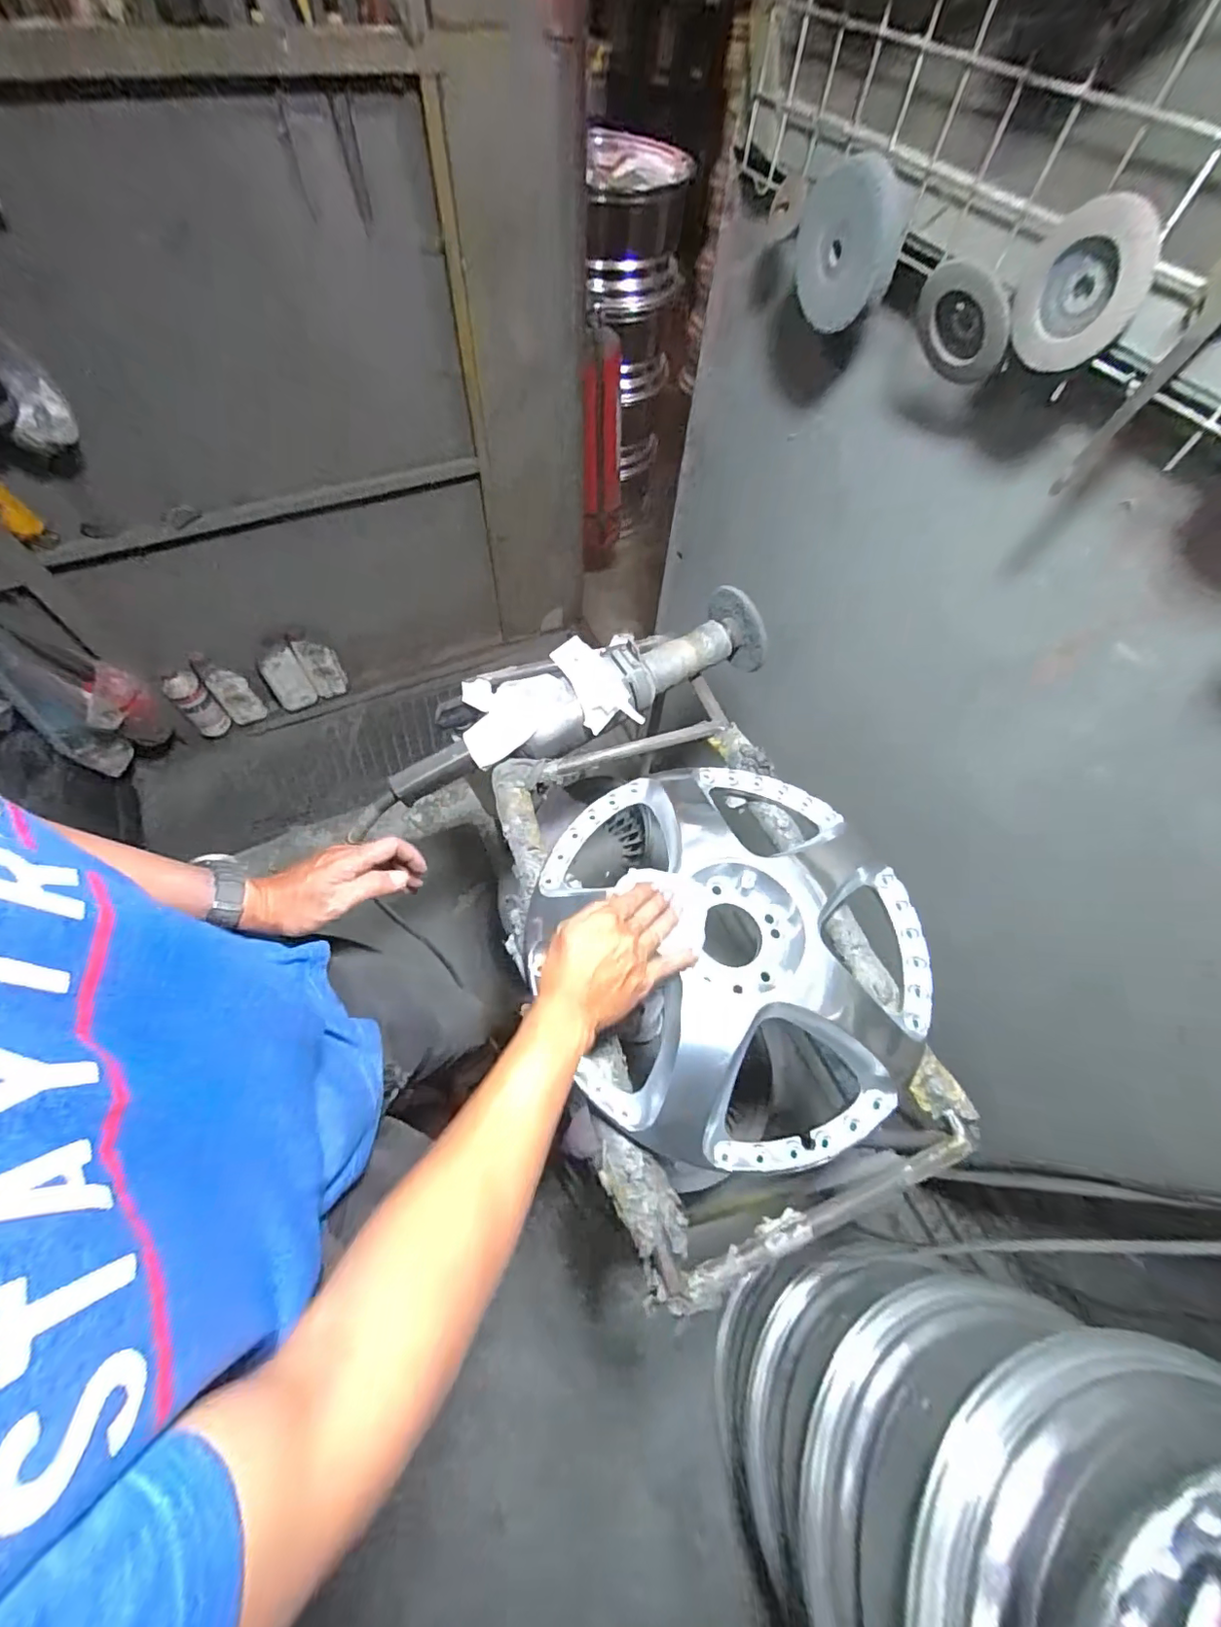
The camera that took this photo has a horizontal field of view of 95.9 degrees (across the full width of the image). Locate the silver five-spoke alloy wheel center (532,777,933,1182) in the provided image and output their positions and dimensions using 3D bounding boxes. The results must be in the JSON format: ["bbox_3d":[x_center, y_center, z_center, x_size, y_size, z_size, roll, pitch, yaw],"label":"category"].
[{"bbox_3d":[0.122,0.140,0.601,0.413,0.075,0.401,0,61,1],"label":"silver five-spoke alloy wheel center"}]

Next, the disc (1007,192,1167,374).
[{"bbox_3d":[0.372,-0.414,0.436,0.021,0.096,0.101,-14,63,-12],"label":"disc"}]

